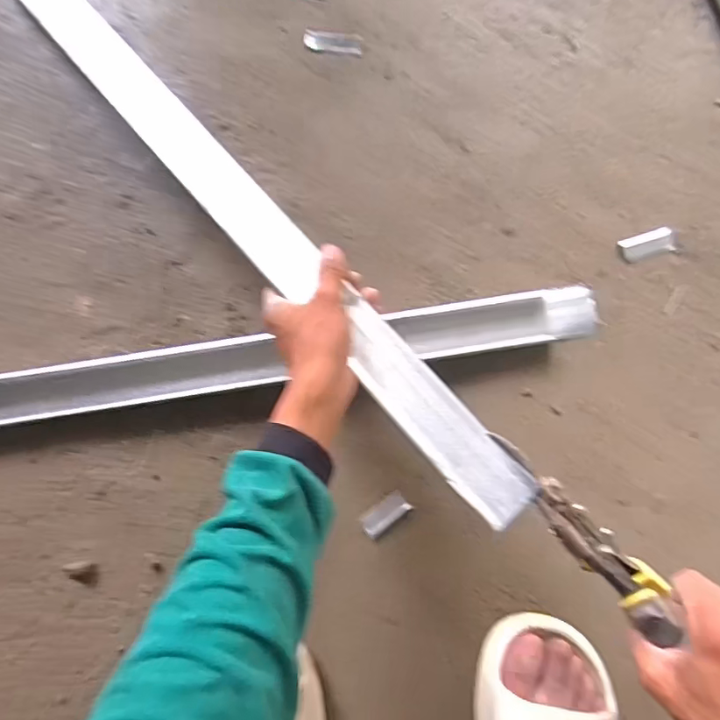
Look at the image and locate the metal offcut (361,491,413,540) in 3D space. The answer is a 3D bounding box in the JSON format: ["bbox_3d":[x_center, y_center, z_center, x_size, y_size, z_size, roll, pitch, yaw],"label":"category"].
[{"bbox_3d":[0.025,0.150,0.485,0.048,0.020,0.025,-35,86,-3],"label":"metal offcut"}]

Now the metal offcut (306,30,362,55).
[{"bbox_3d":[-0.028,-0.337,0.526,0.060,0.004,0.026,5,85,1],"label":"metal offcut"}]

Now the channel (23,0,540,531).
[{"bbox_3d":[-0.108,-0.135,0.429,0.056,0.024,0.669,-42,79,-3],"label":"channel"}]

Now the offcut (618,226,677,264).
[{"bbox_3d":[0.289,-0.115,0.501,0.054,0.006,0.024,-17,85,-1],"label":"offcut"}]

